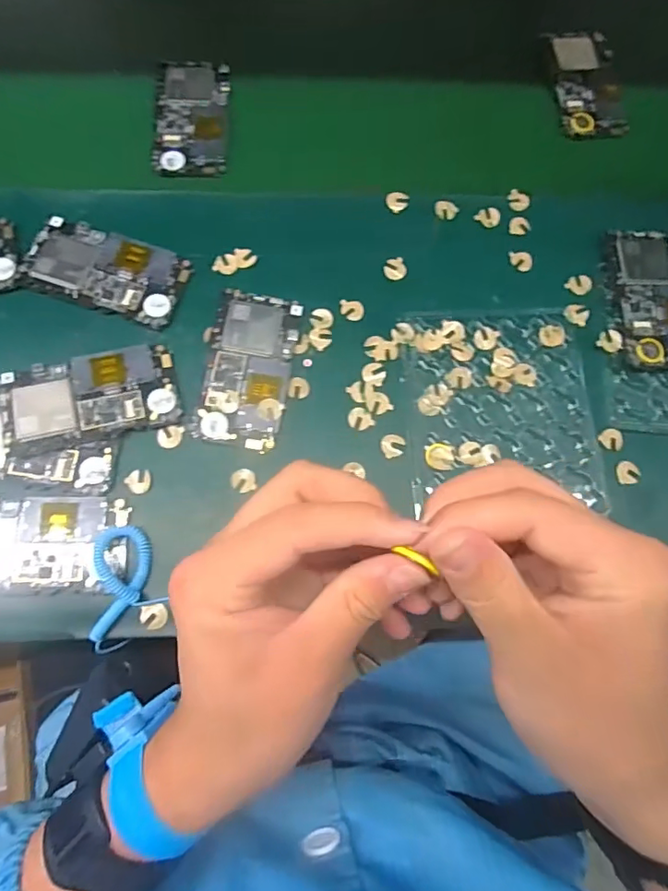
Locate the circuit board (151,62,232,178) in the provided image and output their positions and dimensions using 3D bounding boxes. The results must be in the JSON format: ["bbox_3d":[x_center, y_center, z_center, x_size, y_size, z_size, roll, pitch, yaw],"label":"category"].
[{"bbox_3d":[-0.130,-0.300,0.489,0.066,0.008,0.122,-1,75,-2],"label":"circuit board"}]

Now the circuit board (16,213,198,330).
[{"bbox_3d":[-0.182,-0.140,0.426,0.124,0.004,0.065,18,75,3],"label":"circuit board"}]

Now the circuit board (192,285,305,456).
[{"bbox_3d":[-0.066,-0.060,0.414,0.064,0.006,0.123,10,75,1],"label":"circuit board"}]

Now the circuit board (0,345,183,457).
[{"bbox_3d":[-0.181,-0.037,0.393,0.123,0.014,0.065,-13,76,-5],"label":"circuit board"}]

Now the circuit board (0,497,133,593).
[{"bbox_3d":[-0.211,0.069,0.373,0.126,0.004,0.064,-1,75,-2],"label":"circuit board"}]

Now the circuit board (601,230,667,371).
[{"bbox_3d":[0.262,-0.121,0.439,0.071,0.010,0.125,-2,75,-3],"label":"circuit board"}]

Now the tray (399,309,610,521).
[{"bbox_3d":[0.130,-0.033,0.417,0.144,0.004,0.155,-3,75,-3],"label":"tray"}]

